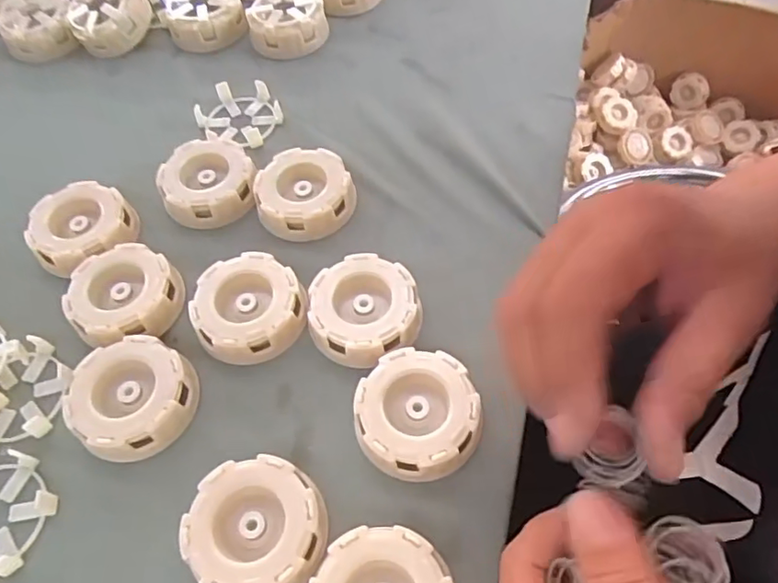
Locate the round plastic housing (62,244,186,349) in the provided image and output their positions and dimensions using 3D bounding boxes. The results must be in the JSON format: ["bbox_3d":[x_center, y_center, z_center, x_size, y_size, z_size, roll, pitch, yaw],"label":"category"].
[{"bbox_3d":[-0.150,0.002,0.329,0.058,0.021,0.060,-2,58,3],"label":"round plastic housing"}]

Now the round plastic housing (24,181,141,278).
[{"bbox_3d":[-0.190,-0.039,0.362,0.059,0.022,0.057,-2,58,3],"label":"round plastic housing"}]

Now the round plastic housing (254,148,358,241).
[{"bbox_3d":[-0.053,-0.063,0.366,0.059,0.017,0.059,-2,58,3],"label":"round plastic housing"}]

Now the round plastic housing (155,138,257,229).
[{"bbox_3d":[-0.117,-0.072,0.374,0.058,0.018,0.059,-2,58,3],"label":"round plastic housing"}]

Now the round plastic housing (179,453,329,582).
[{"bbox_3d":[-0.060,0.107,0.264,0.059,0.019,0.060,-2,58,3],"label":"round plastic housing"}]

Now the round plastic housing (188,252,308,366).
[{"bbox_3d":[-0.078,0.009,0.324,0.059,0.020,0.058,-2,58,3],"label":"round plastic housing"}]

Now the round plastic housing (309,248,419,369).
[{"bbox_3d":[-0.014,0.010,0.322,0.058,0.019,0.059,-2,58,3],"label":"round plastic housing"}]

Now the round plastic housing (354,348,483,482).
[{"bbox_3d":[0.014,0.060,0.289,0.059,0.019,0.059,-2,58,3],"label":"round plastic housing"}]

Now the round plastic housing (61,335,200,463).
[{"bbox_3d":[-0.130,0.053,0.298,0.059,0.019,0.058,-2,58,3],"label":"round plastic housing"}]

